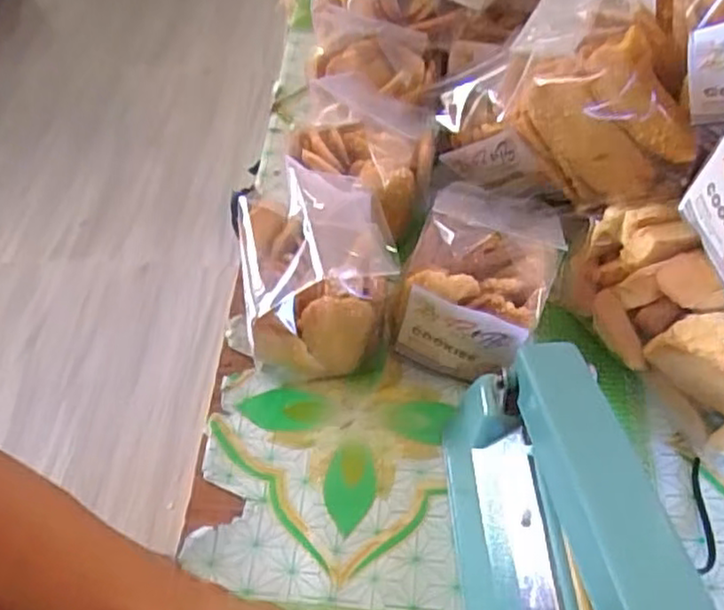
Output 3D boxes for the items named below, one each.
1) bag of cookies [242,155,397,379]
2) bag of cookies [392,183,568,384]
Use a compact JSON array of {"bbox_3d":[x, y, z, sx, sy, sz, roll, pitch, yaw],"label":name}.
[{"bbox_3d":[-0.028,-0.011,0.423,0.089,0.119,0.076,-10,54,-4],"label":"bag of cookies"},{"bbox_3d":[0.070,-0.007,0.430,0.084,0.099,0.077,24,59,19],"label":"bag of cookies"}]

